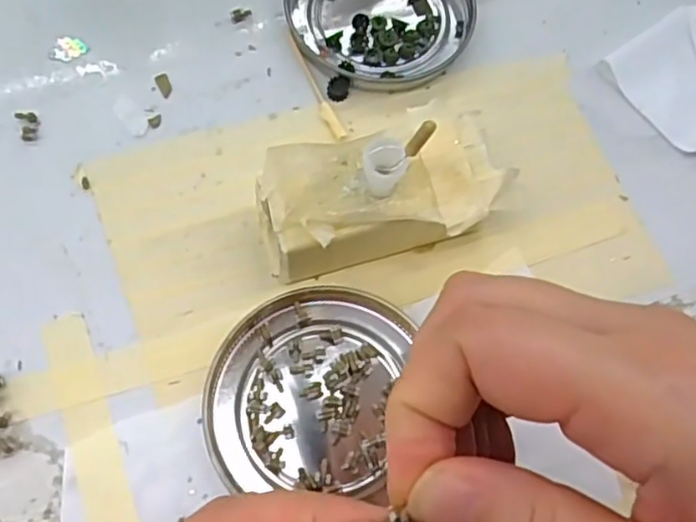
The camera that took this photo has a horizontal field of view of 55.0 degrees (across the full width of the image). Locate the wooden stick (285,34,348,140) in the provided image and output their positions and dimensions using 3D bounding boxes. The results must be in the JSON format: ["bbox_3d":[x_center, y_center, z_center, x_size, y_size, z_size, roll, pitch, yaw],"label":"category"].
[{"bbox_3d":[-0.015,-0.073,0.273,0.006,0.004,0.055,-24,72,-11],"label":"wooden stick"}]

